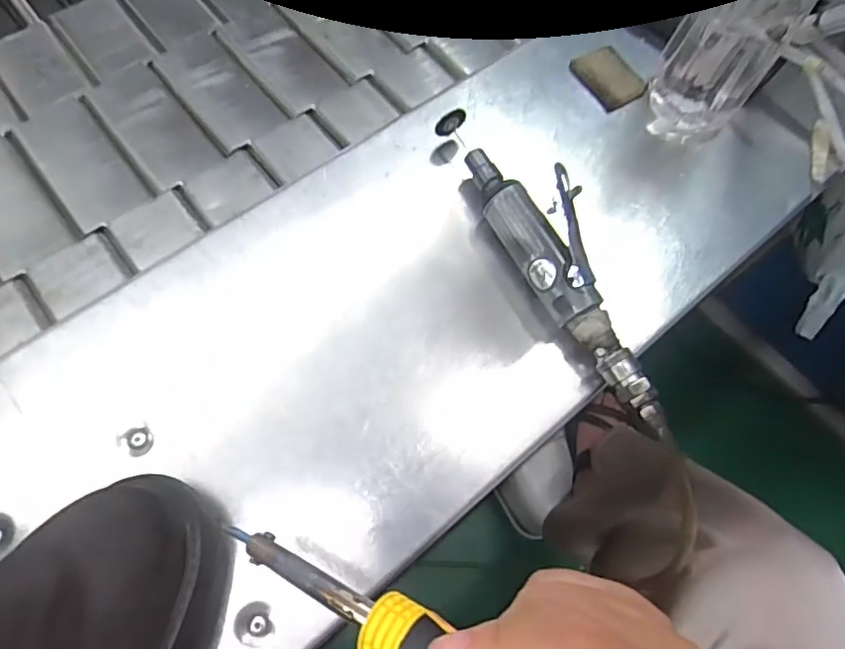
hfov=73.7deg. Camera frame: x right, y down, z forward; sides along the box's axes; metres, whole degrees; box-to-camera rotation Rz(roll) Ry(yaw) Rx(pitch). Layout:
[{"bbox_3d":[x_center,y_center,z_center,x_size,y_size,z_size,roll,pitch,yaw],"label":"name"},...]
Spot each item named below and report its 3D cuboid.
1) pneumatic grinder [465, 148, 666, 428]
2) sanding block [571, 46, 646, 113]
[{"bbox_3d":[0.094,-0.034,0.366,0.048,0.051,0.217,-26,71,-14],"label":"pneumatic grinder"},{"bbox_3d":[0.151,-0.201,0.459,0.045,0.008,0.054,-27,72,-14],"label":"sanding block"}]

